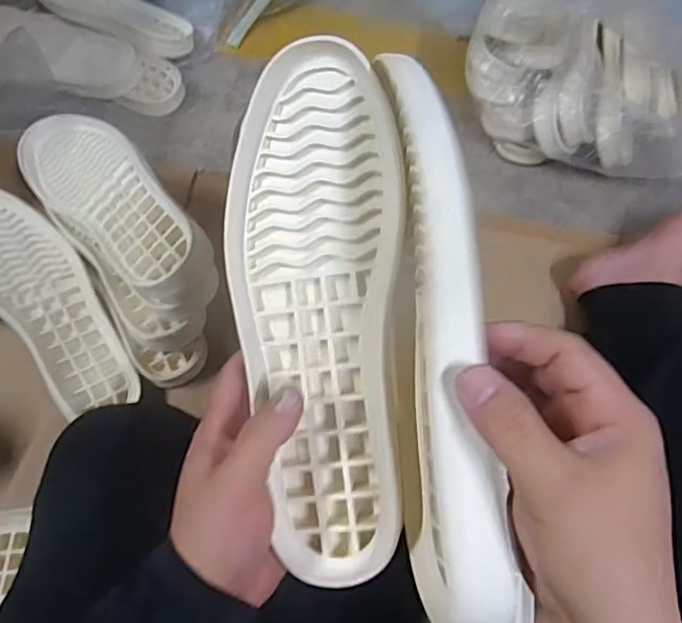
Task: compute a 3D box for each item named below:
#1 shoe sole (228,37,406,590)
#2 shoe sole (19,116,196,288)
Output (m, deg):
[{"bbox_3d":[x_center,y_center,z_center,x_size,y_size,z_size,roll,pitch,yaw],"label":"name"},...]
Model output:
[{"bbox_3d":[-0.011,-0.002,0.319,0.090,0.029,0.280,-3,87,-3],"label":"shoe sole"},{"bbox_3d":[-0.229,-0.116,0.569,0.289,0.032,0.098,39,88,31],"label":"shoe sole"}]

